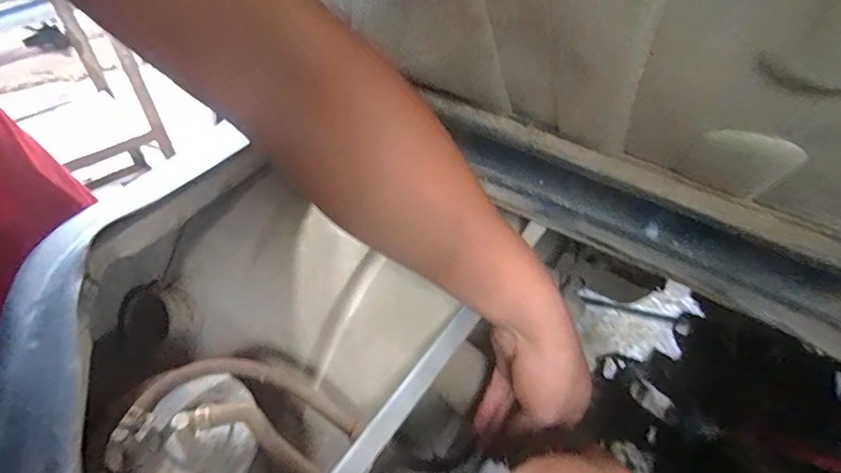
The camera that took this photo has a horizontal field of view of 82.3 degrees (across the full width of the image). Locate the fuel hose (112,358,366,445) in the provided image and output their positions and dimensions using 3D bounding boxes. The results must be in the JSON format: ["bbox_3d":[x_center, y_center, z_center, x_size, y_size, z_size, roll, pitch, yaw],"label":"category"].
[{"bbox_3d":[-0.123,0.118,0.351,0.159,0.016,0.052,11,42,-22],"label":"fuel hose"}]

